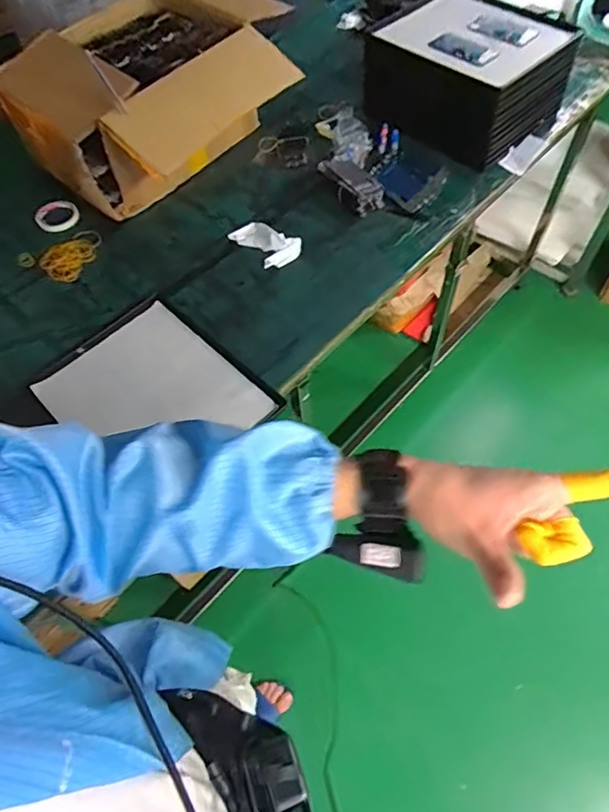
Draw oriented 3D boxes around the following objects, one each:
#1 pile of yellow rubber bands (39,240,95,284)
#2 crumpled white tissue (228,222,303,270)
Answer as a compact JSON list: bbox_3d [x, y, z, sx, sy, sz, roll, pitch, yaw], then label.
[{"bbox_3d":[-0.490,-0.307,1.106,0.108,0.021,0.092,-34,63,-15],"label":"pile of yellow rubber bands"},{"bbox_3d":[-0.082,-0.335,1.088,0.138,0.019,0.083,33,67,21],"label":"crumpled white tissue"}]

